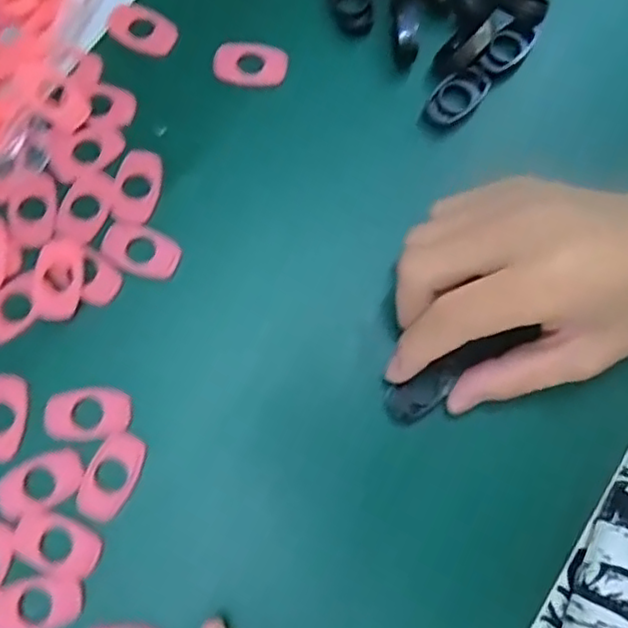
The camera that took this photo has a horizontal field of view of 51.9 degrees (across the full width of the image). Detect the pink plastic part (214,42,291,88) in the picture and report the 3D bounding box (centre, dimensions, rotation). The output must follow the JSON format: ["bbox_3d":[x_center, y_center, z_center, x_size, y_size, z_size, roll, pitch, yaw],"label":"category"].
[{"bbox_3d":[-0.029,-0.115,0.297,0.034,0.005,0.019,6,75,-1],"label":"pink plastic part"}]

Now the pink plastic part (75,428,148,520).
[{"bbox_3d":[-0.078,0.062,0.247,0.018,0.006,0.033,24,76,4],"label":"pink plastic part"}]

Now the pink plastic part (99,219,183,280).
[{"bbox_3d":[-0.073,-0.027,0.271,0.032,0.004,0.021,22,76,4],"label":"pink plastic part"}]

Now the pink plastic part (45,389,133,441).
[{"bbox_3d":[-0.089,0.039,0.253,0.032,0.004,0.020,-3,76,-3],"label":"pink plastic part"}]

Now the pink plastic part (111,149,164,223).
[{"bbox_3d":[-0.076,-0.056,0.277,0.019,0.004,0.033,9,75,0],"label":"pink plastic part"}]

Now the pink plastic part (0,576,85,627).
[{"bbox_3d":[-0.102,0.107,0.237,0.033,0.005,0.019,-9,76,-4],"label":"pink plastic part"}]

